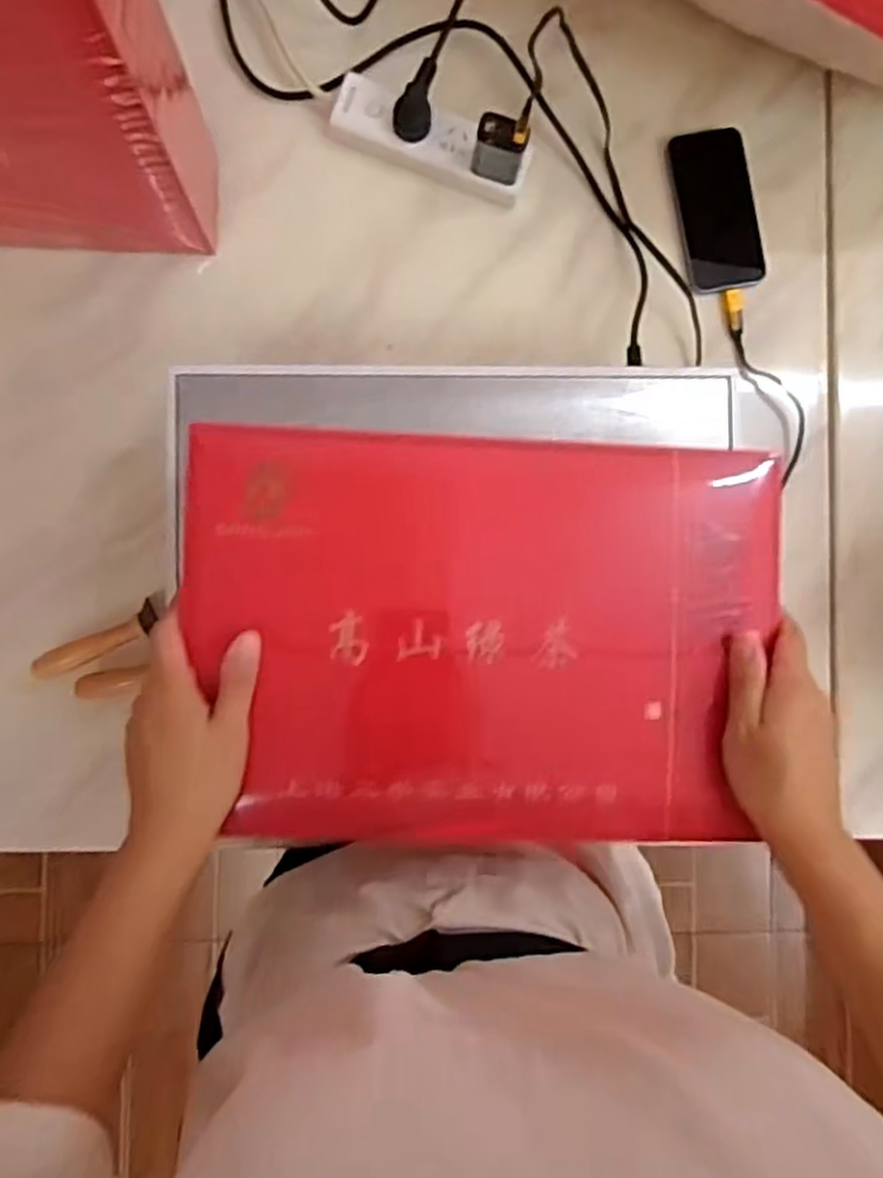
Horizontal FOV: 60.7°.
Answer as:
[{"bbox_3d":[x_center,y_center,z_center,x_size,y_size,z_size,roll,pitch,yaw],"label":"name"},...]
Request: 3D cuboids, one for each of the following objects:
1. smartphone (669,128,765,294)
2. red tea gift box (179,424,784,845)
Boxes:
[{"bbox_3d":[0.254,-0.349,0.694,0.067,0.009,0.144,-10,89,-4],"label":"smartphone"},{"bbox_3d":[0.025,0.024,0.447,0.346,0.035,0.246,3,90,-3],"label":"red tea gift box"}]

